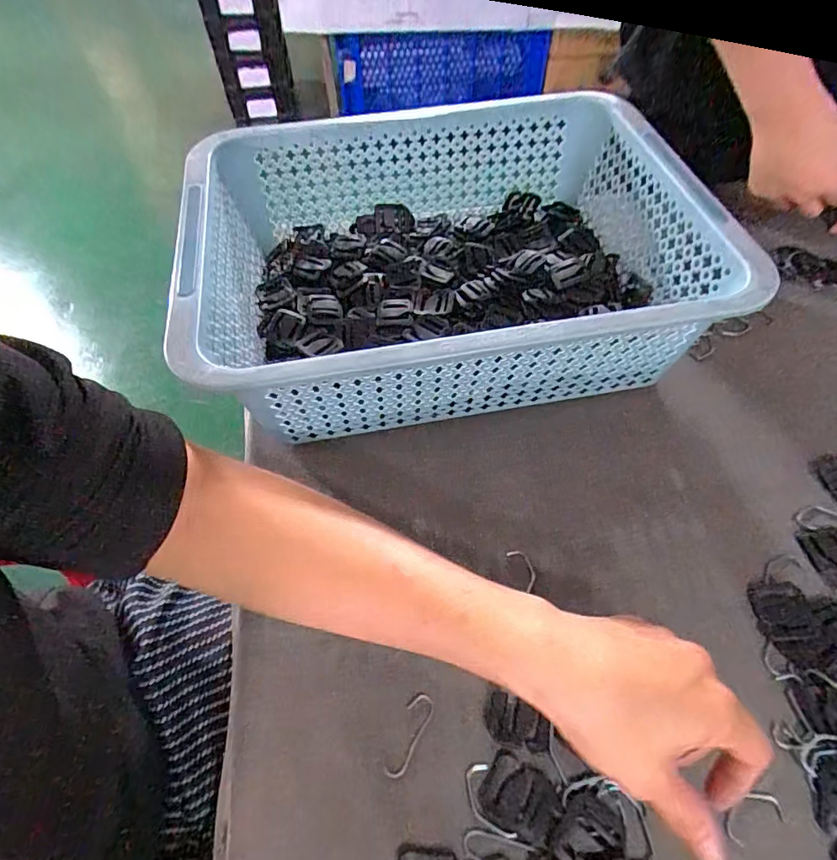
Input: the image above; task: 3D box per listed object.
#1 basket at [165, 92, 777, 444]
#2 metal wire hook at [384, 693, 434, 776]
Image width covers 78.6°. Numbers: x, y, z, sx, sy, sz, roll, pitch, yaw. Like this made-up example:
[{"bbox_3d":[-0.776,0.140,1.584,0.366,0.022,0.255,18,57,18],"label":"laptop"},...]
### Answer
[{"bbox_3d":[0.021,-0.138,0.432,0.376,0.121,0.289,-10,57,-5],"label":"basket"},{"bbox_3d":[-0.006,0.174,0.292,0.014,0.004,0.045,25,61,17],"label":"metal wire hook"}]

